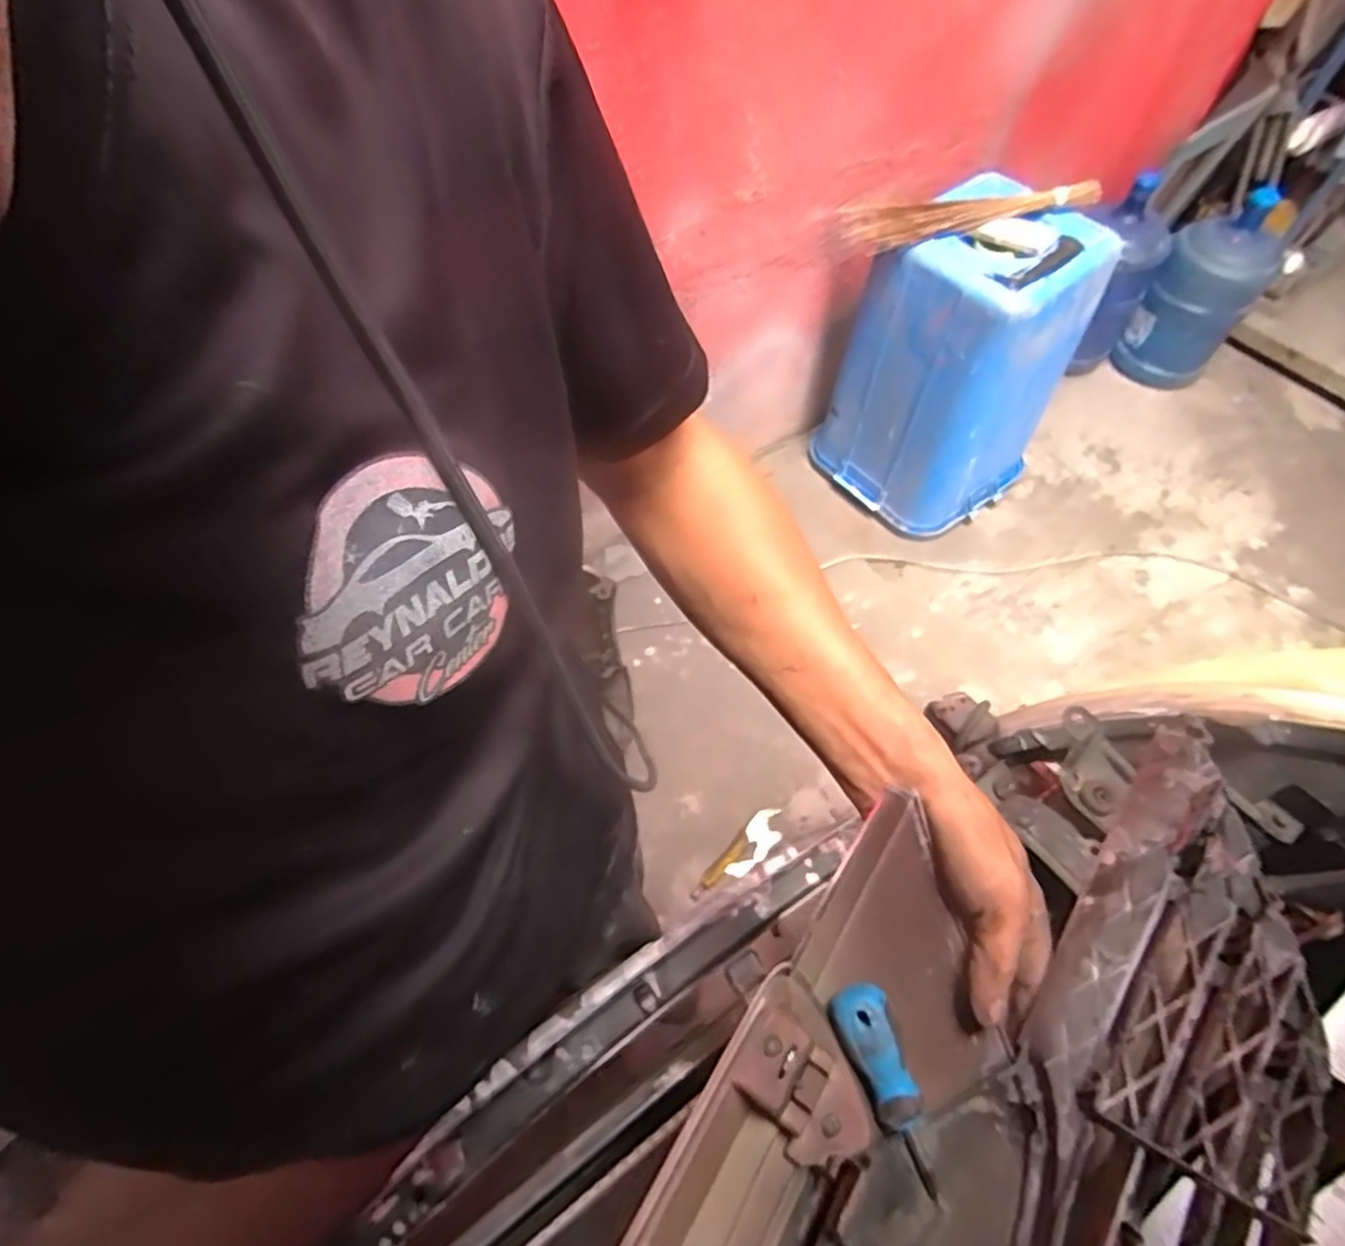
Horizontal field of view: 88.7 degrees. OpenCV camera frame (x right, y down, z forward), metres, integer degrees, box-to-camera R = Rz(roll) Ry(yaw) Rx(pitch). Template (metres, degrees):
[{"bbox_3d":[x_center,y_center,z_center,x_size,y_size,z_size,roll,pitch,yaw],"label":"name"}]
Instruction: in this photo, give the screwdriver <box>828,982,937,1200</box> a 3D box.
[{"bbox_3d":[0.109,0.232,0.343,0.026,0.021,0.096,-20,81,-12],"label":"screwdriver"}]

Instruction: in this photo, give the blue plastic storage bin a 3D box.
[{"bbox_3d":[0.635,-0.575,1.588,0.438,0.642,0.341,39,65,21],"label":"blue plastic storage bin"}]

